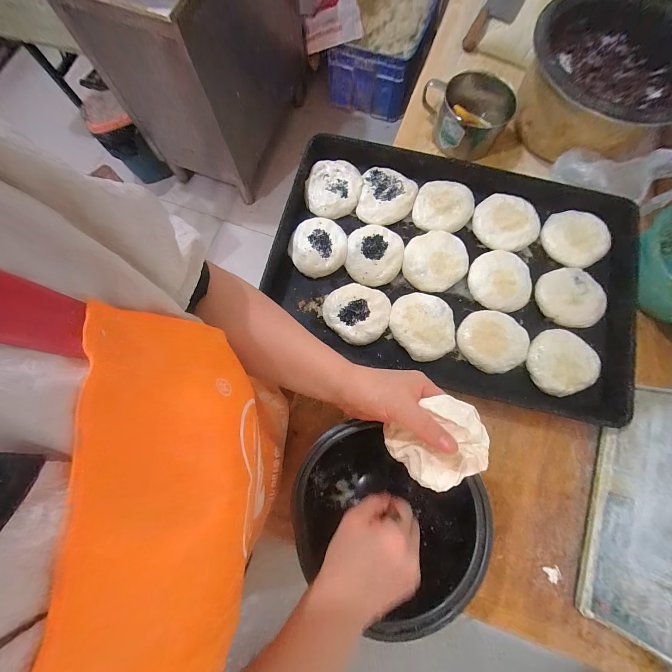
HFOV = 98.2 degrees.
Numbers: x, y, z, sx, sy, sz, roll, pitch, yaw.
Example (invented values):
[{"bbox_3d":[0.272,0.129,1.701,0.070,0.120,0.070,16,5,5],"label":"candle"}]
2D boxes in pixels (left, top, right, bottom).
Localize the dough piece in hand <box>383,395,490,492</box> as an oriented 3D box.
[{"bbox_3d":[0.108,0.111,0.309,0.089,0.056,0.080,-44,81,-9],"label":"dough piece in hand"}]

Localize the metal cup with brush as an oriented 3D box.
[{"bbox_3d":[0.283,-0.497,0.650,0.189,0.098,0.150,25,78,5],"label":"metal cup with brush"}]

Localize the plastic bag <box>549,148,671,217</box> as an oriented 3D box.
[{"bbox_3d":[0.514,-0.299,0.541,0.198,0.085,0.076,29,78,27],"label":"plastic bag"}]

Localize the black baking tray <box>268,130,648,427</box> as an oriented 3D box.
[{"bbox_3d":[0.206,-0.133,0.535,0.647,0.046,0.455,19,78,4],"label":"black baking tray"}]

